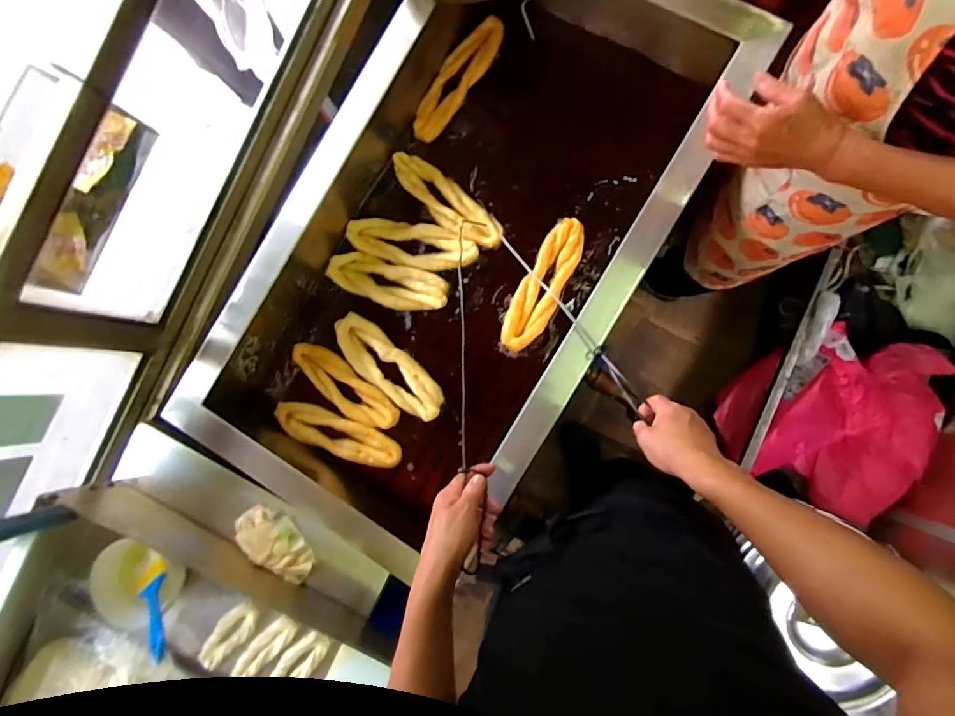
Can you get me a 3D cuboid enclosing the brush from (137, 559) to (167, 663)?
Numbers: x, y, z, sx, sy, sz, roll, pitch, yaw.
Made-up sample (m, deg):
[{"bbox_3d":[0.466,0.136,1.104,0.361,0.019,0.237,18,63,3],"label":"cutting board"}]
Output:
[{"bbox_3d":[-0.509,0.397,0.794,0.060,0.021,0.158,-35,55,5],"label":"brush"}]

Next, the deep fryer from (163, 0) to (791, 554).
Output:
[{"bbox_3d":[-0.036,-0.197,0.891,0.593,0.239,1.033,31,91,9],"label":"deep fryer"}]

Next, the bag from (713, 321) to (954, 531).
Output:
[{"bbox_3d":[0.871,0.141,1.248,0.385,0.304,0.423,27,91,9],"label":"bag"}]

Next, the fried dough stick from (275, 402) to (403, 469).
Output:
[{"bbox_3d":[-0.273,0.148,0.969,0.269,0.023,0.068,20,89,9],"label":"fried dough stick"}]

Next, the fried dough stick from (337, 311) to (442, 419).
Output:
[{"bbox_3d":[-0.174,0.016,0.949,0.263,0.037,0.083,41,93,9],"label":"fried dough stick"}]

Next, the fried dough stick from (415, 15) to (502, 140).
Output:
[{"bbox_3d":[-0.043,-0.541,0.980,0.079,0.026,0.261,37,92,9],"label":"fried dough stick"}]

